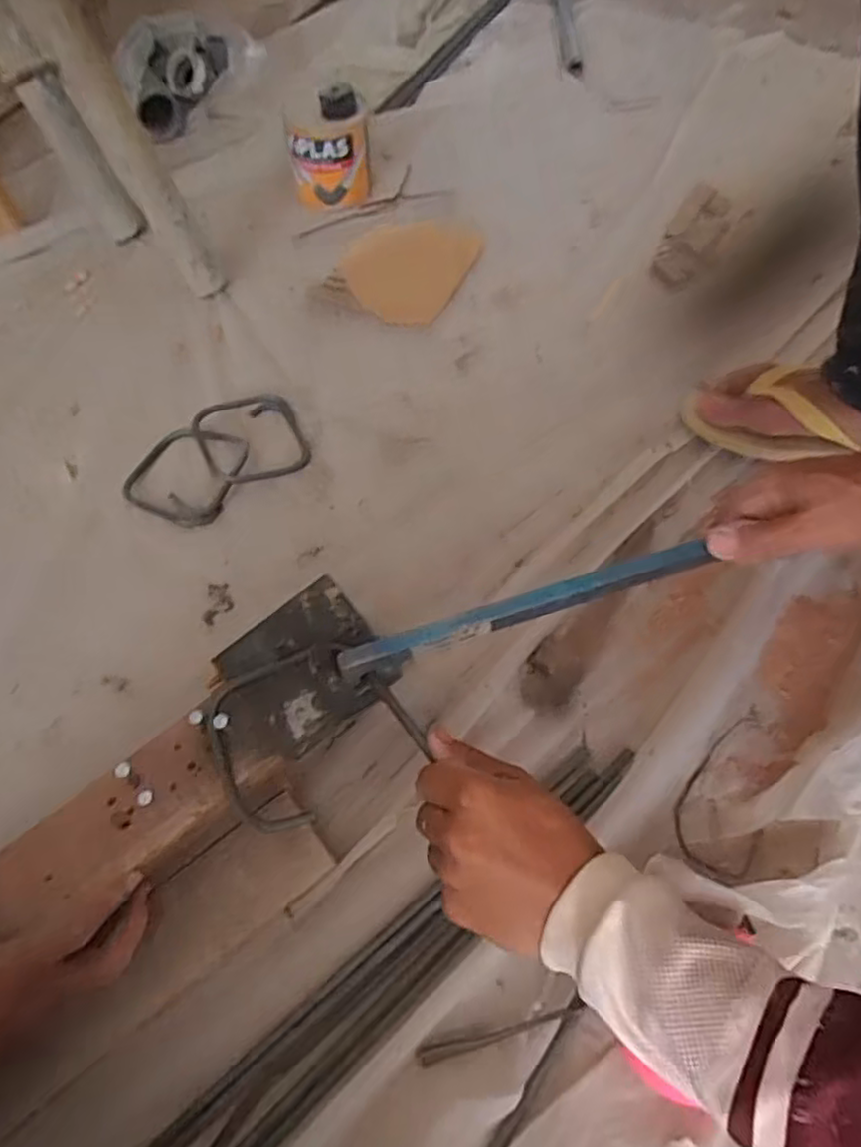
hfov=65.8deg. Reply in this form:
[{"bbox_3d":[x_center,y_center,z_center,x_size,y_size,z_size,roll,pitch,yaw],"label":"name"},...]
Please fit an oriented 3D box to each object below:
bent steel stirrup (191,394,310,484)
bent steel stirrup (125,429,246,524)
[{"bbox_3d":[-0.169,-0.127,0.624,0.093,0.009,0.099,-22,64,-12],"label":"bent steel stirrup"},{"bbox_3d":[-0.224,-0.095,0.614,0.093,0.010,0.102,18,63,9],"label":"bent steel stirrup"}]

